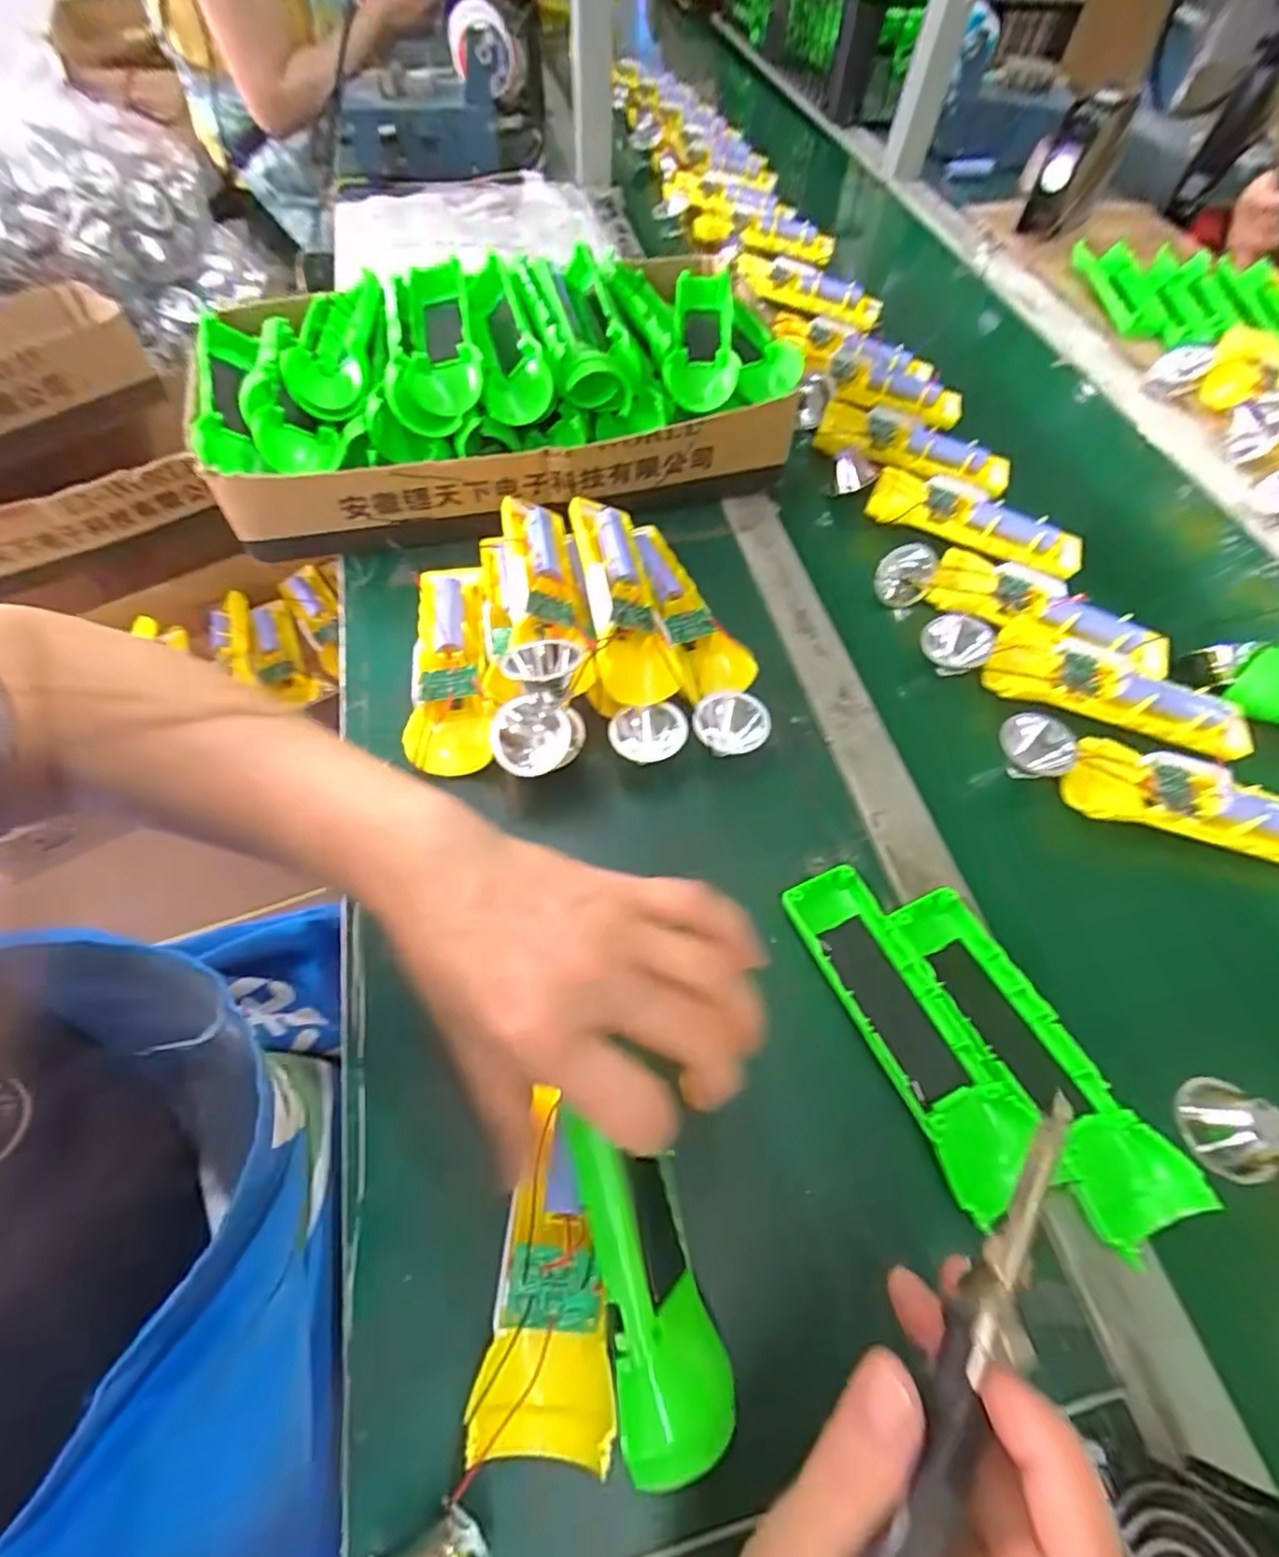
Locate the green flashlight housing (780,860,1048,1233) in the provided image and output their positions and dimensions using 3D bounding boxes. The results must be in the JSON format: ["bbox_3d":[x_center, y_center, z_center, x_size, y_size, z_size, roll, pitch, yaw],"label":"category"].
[{"bbox_3d":[0.127,0.118,0.315,0.046,0.026,0.155,-19,64,-15],"label":"green flashlight housing"}]

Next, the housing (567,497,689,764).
[{"bbox_3d":[-0.012,-0.101,0.417,0.051,0.063,0.194,-7,61,-8],"label":"housing"}]

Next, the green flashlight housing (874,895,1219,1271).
[{"bbox_3d":[0.181,0.129,0.305,0.050,0.021,0.161,-23,65,-16],"label":"green flashlight housing"}]

